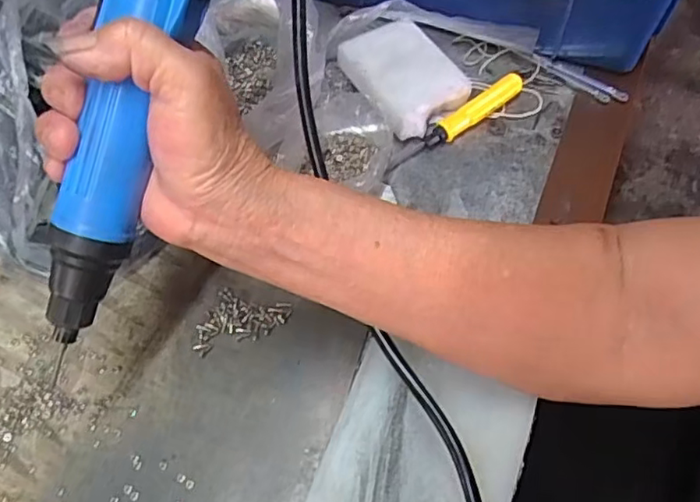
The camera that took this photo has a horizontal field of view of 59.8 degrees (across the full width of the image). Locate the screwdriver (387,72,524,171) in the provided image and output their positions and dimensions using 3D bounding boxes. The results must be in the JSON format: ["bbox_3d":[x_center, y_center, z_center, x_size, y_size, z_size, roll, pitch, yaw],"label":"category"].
[{"bbox_3d":[0.074,-0.090,0.415,0.107,0.017,0.016,-31,63,-15],"label":"screwdriver"}]

